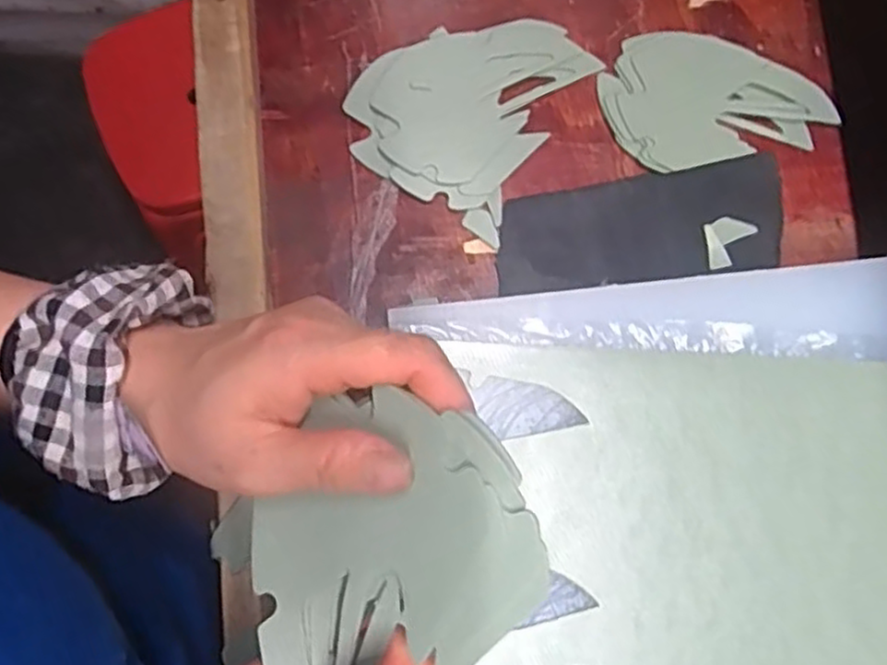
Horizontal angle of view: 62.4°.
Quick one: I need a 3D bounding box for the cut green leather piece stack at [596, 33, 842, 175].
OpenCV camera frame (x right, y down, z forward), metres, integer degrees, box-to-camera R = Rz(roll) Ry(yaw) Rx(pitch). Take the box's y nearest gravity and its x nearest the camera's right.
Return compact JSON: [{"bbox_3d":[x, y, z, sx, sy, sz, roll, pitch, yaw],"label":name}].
[{"bbox_3d":[0.165,-0.147,0.449,0.130,0.009,0.084,-11,82,-3],"label":"cut green leather piece stack"}]

